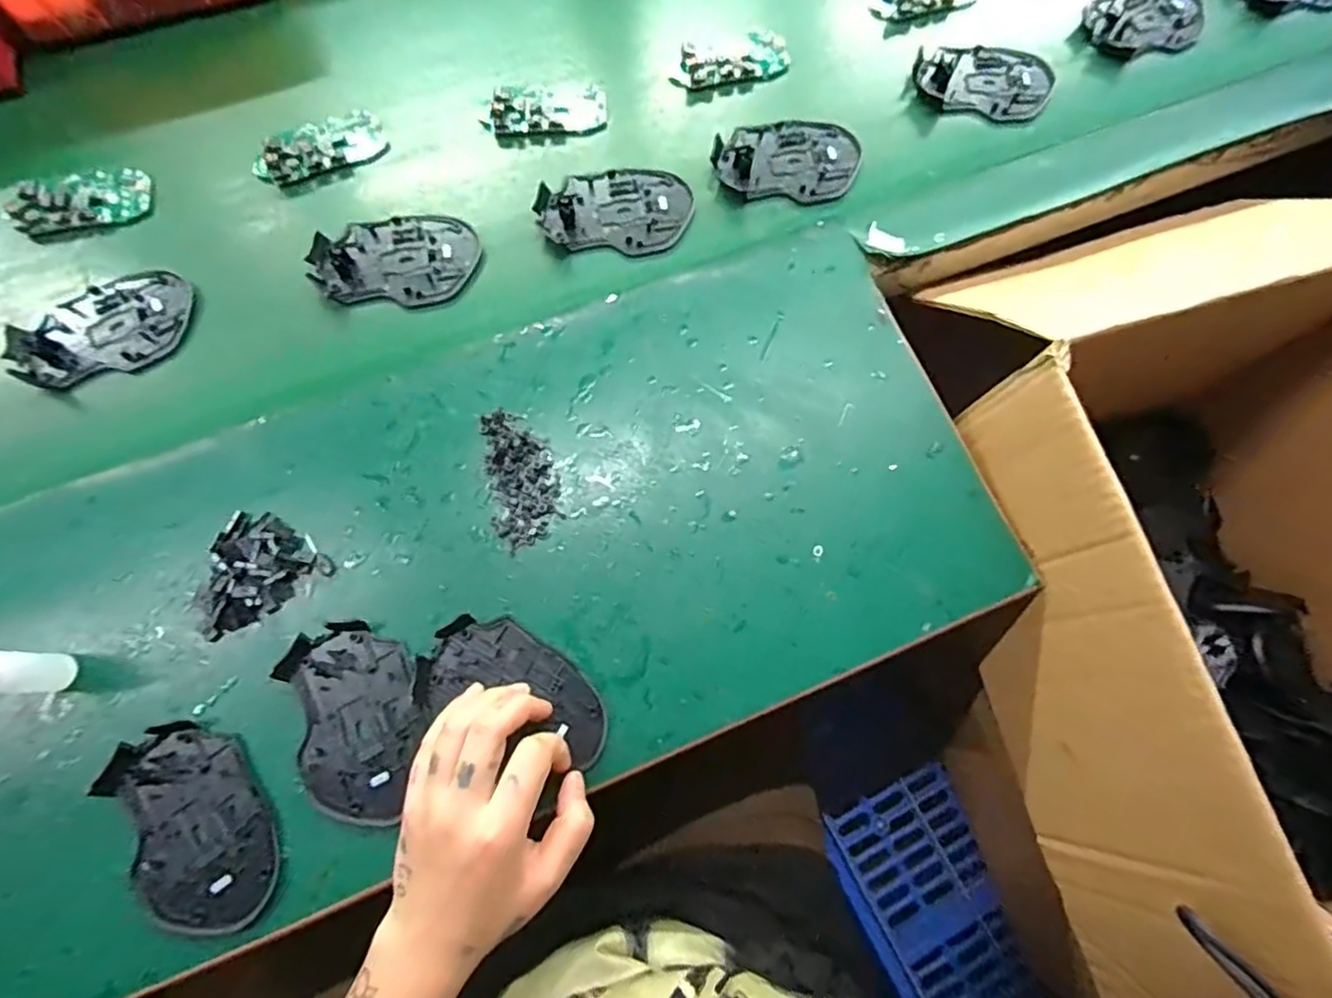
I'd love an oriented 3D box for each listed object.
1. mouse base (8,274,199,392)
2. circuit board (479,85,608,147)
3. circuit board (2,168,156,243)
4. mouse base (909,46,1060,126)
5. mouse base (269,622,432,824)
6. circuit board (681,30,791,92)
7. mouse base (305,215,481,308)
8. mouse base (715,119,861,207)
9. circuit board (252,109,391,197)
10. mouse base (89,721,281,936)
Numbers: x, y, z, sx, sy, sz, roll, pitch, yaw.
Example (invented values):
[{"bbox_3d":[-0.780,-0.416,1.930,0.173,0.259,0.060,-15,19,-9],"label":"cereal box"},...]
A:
[{"bbox_3d":[-0.391,-0.119,0.448,0.115,0.014,0.066,-24,75,-9],"label":"mouse base"},{"bbox_3d":[-0.095,-0.307,0.508,0.095,0.015,0.041,-9,73,-5],"label":"circuit board"},{"bbox_3d":[-0.431,-0.218,0.474,0.097,0.013,0.046,-14,74,-6],"label":"circuit board"},{"bbox_3d":[0.262,-0.348,0.530,0.112,0.015,0.077,14,73,2],"label":"mouse base"},{"bbox_3d":[-0.181,0.130,0.377,0.071,0.017,0.113,-18,74,-7],"label":"mouse base"},{"bbox_3d":[0.057,-0.358,0.525,0.089,0.013,0.039,-11,73,-5],"label":"circuit board"},{"bbox_3d":[-0.197,-0.174,0.467,0.116,0.010,0.073,-9,73,-5],"label":"mouse base"},{"bbox_3d":[0.095,-0.264,0.501,0.111,0.013,0.073,-4,73,-3],"label":"mouse base"},{"bbox_3d":[-0.264,-0.267,0.491,0.096,0.015,0.048,-29,76,-10],"label":"circuit board"},{"bbox_3d":[-0.264,0.184,0.359,0.069,0.015,0.115,-32,76,-11],"label":"mouse base"}]

